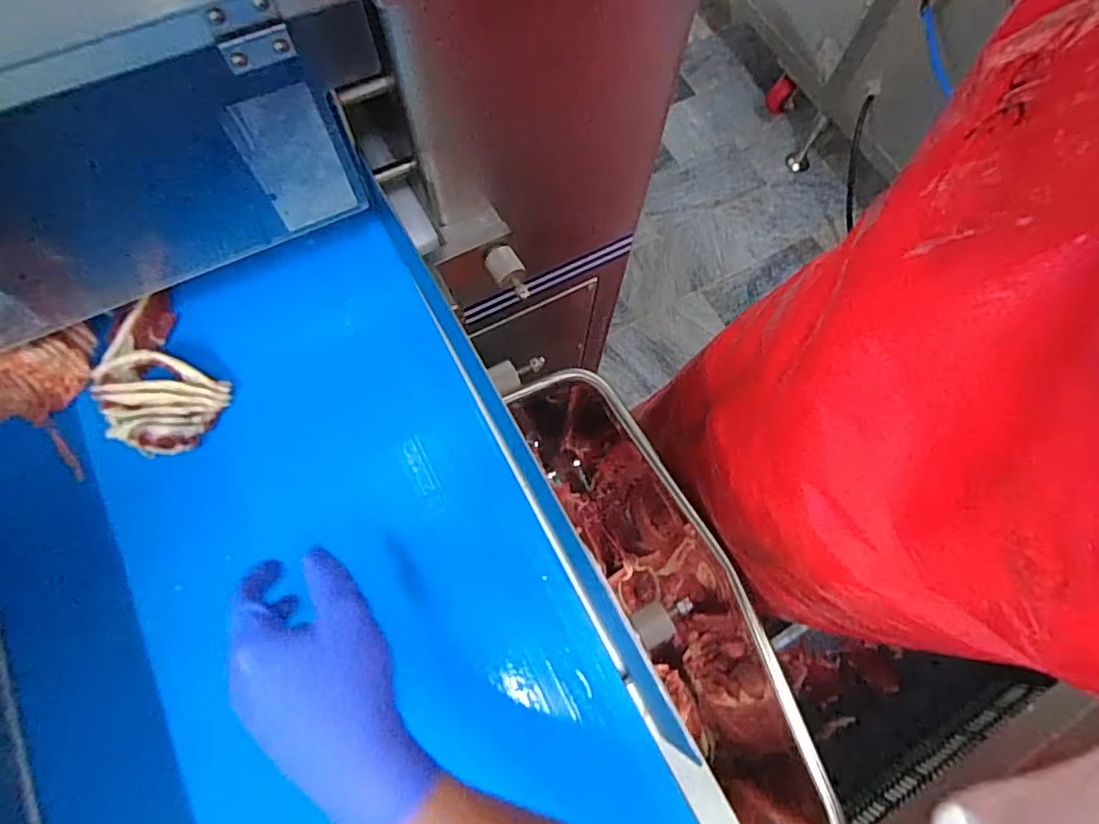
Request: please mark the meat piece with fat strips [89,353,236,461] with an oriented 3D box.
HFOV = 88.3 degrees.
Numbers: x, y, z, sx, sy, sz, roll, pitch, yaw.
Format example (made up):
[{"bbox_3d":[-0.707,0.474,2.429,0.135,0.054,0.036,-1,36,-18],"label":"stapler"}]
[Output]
[{"bbox_3d":[-0.325,-0.008,0.460,0.101,0.022,0.074,18,72,4],"label":"meat piece with fat strips"}]

